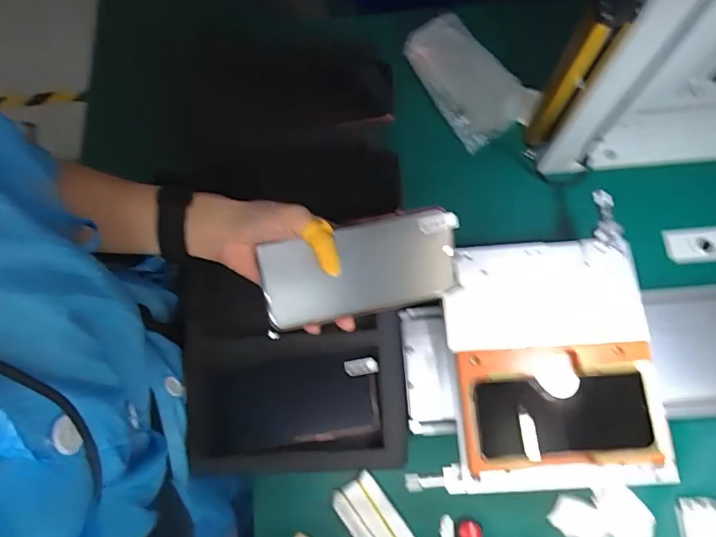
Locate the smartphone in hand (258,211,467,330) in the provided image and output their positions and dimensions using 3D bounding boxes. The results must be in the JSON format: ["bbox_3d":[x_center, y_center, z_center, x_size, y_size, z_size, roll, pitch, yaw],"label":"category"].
[{"bbox_3d":[0.003,0.000,0.410,0.161,0.009,0.076,-11,101,-3],"label":"smartphone in hand"}]

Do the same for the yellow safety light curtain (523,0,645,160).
[{"bbox_3d":[0.197,-0.170,0.473,0.042,0.234,0.037,33,81,8],"label":"yellow safety light curtain"}]

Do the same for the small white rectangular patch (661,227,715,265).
[{"bbox_3d":[0.439,-0.030,0.636,0.086,0.009,0.045,-3,78,1],"label":"small white rectangular patch"}]

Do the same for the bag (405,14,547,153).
[{"bbox_3d":[0.157,-0.271,0.697,0.119,0.060,0.188,-31,79,-5],"label":"bag"}]

